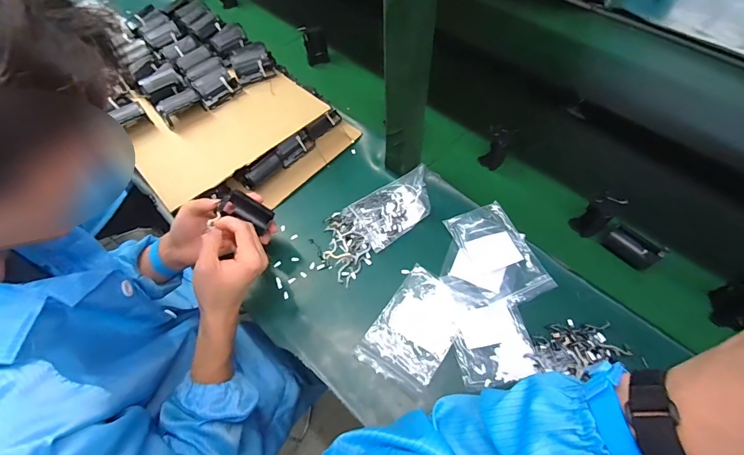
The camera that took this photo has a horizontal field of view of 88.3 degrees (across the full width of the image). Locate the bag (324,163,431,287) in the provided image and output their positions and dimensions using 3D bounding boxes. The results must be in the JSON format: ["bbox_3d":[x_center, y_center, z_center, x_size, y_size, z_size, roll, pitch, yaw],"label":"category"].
[{"bbox_3d":[0.006,-0.018,0.588,0.198,0.031,0.098,-38,63,-18],"label":"bag"}]

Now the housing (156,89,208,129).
[{"bbox_3d":[-0.331,-0.210,0.662,0.069,0.029,0.045,-36,63,-17],"label":"housing"}]

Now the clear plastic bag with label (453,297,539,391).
[{"bbox_3d":[0.154,0.148,0.494,0.097,0.006,0.096,-13,58,-4],"label":"clear plastic bag with label"}]

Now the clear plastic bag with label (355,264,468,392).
[{"bbox_3d":[0.058,0.131,0.509,0.098,0.009,0.147,30,65,20],"label":"clear plastic bag with label"}]

